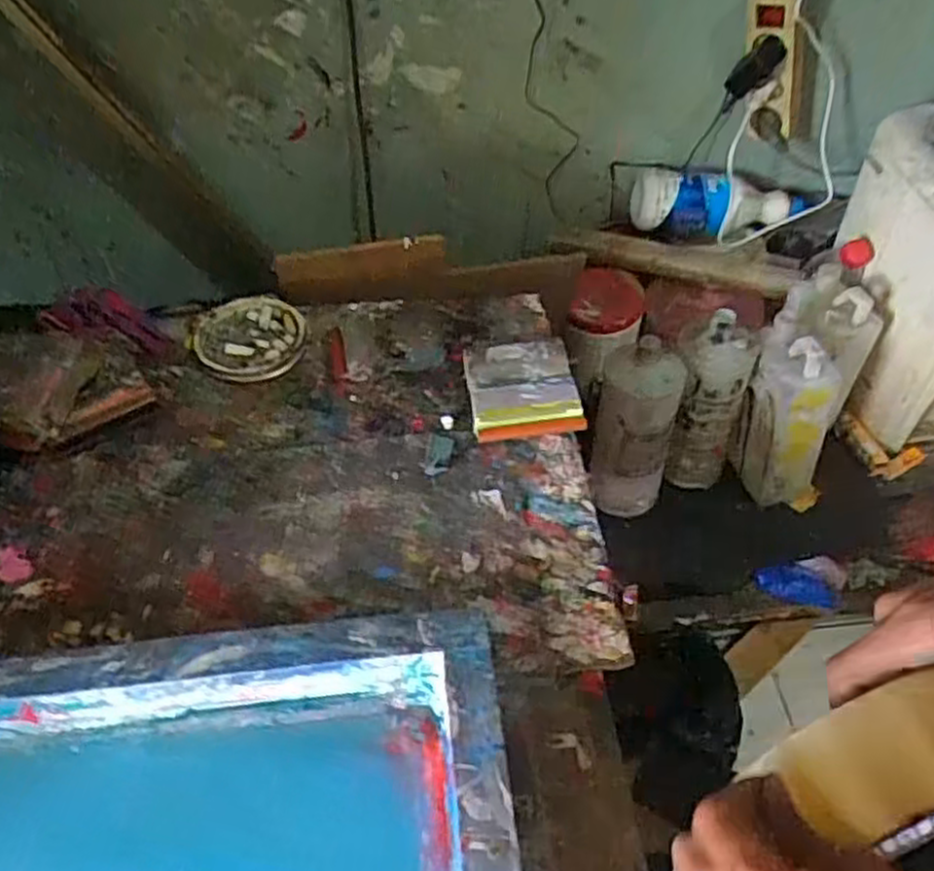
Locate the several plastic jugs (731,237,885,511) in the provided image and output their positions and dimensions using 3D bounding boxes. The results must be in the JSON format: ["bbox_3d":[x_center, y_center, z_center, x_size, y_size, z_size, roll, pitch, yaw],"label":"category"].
[{"bbox_3d":[0.394,-0.068,0.904,0.108,0.215,0.234,22,52,20],"label":"several plastic jugs"}]

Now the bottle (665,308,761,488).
[{"bbox_3d":[0.263,-0.032,0.867,0.079,0.218,0.062,14,50,14],"label":"bottle"}]

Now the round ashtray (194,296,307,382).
[{"bbox_3d":[-0.199,-0.090,0.717,0.096,0.025,0.099,-1,48,1],"label":"round ashtray"}]

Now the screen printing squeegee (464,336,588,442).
[{"bbox_3d":[0.045,-0.041,0.651,0.088,0.036,0.099,-5,48,-3],"label":"screen printing squeegee"}]

